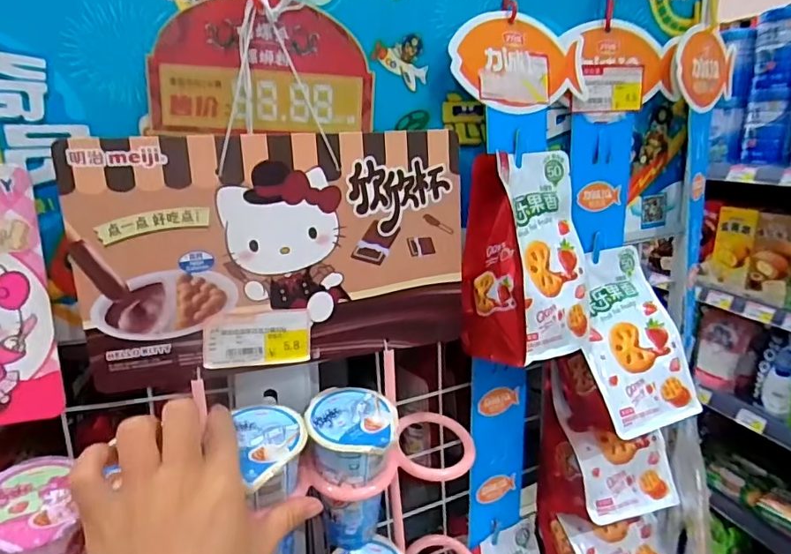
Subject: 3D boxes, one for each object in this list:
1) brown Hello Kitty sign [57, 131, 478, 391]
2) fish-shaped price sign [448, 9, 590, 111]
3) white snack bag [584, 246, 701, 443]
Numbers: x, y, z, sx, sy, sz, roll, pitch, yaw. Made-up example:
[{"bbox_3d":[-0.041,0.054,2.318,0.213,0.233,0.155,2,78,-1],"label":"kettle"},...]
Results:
[{"bbox_3d":[-0.071,-0.014,0.344,0.245,0.151,0.010,-7,17,-18],"label":"brown Hello Kitty sign"},{"bbox_3d":[0.096,-0.165,0.393,0.126,0.070,0.004,-18,11,-26],"label":"fish-shaped price sign"},{"bbox_3d":[0.199,0.050,0.446,0.091,0.154,0.017,-10,-20,-17],"label":"white snack bag"}]

